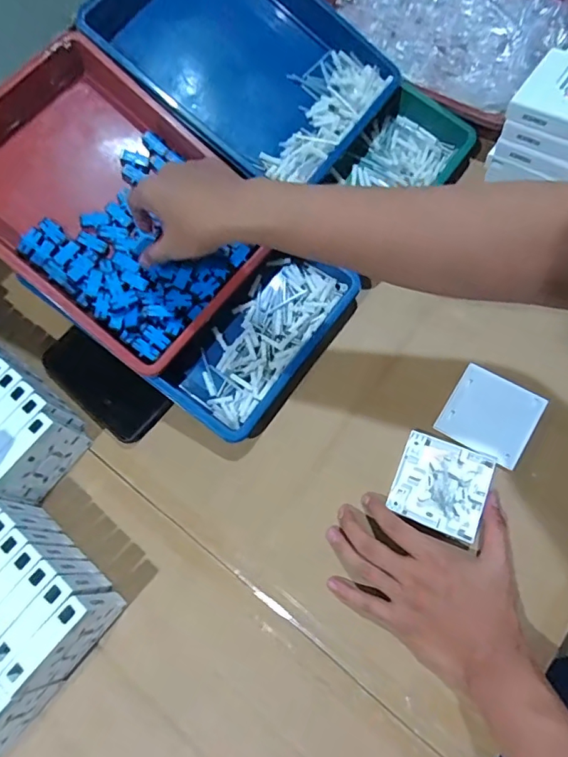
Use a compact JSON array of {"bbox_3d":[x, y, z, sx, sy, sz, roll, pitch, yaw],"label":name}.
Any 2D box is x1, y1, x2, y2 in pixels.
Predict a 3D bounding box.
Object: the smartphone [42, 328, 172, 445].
[{"bbox_3d":[-0.208,0.008,0.562,0.151,0.016,0.070,35,77,18],"label":"smartphone"}]

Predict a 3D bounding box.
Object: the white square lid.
[{"bbox_3d":[0.216,0.038,0.509,0.084,0.015,0.086,30,76,17],"label":"white square lid"}]

